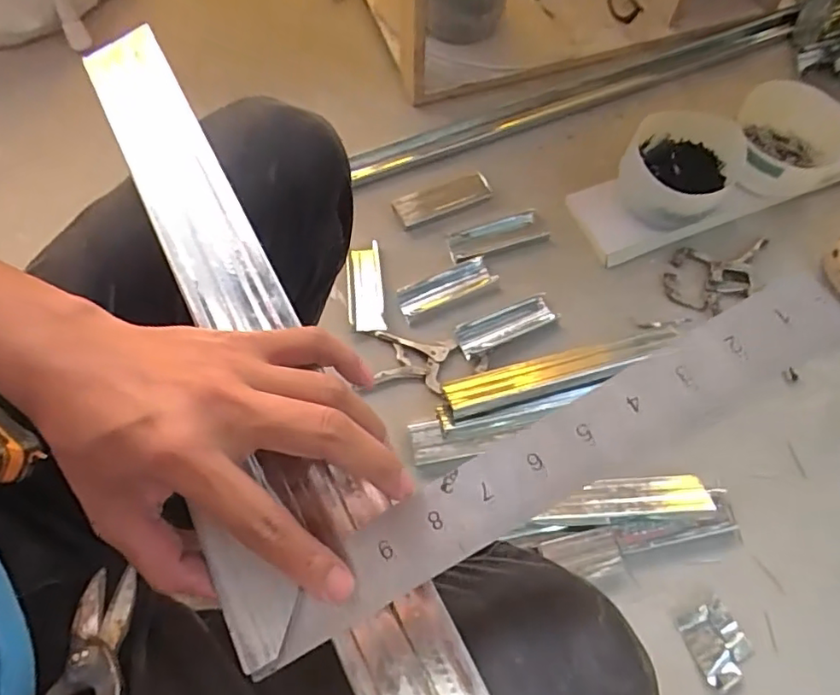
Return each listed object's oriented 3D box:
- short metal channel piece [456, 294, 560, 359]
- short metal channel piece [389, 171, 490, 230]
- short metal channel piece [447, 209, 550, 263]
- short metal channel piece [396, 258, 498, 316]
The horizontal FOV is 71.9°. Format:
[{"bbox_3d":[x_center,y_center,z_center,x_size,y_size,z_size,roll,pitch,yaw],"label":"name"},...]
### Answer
[{"bbox_3d":[0.114,-0.031,0.784,0.133,0.020,0.048,-20,66,-9],"label":"short metal channel piece"},{"bbox_3d":[0.036,-0.224,0.870,0.147,0.018,0.056,-23,67,-11],"label":"short metal channel piece"},{"bbox_3d":[0.111,-0.159,0.839,0.139,0.018,0.054,-18,66,-8],"label":"short metal channel piece"},{"bbox_3d":[0.035,-0.085,0.819,0.135,0.029,0.045,-20,66,-9],"label":"short metal channel piece"}]

